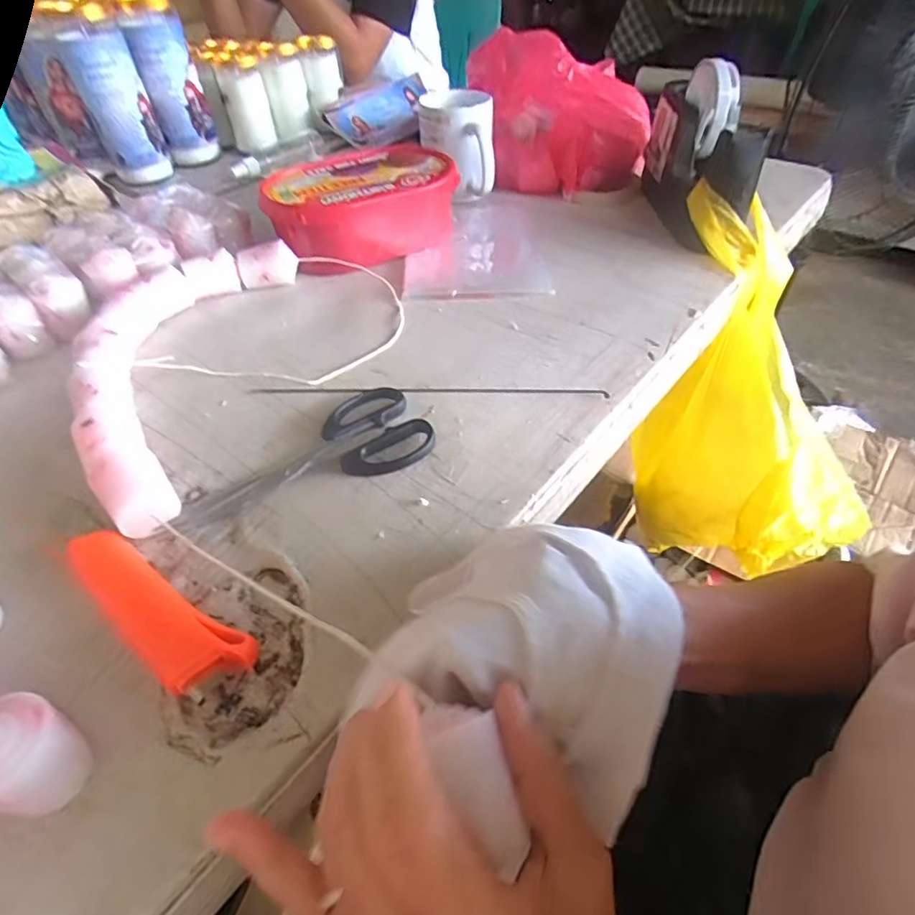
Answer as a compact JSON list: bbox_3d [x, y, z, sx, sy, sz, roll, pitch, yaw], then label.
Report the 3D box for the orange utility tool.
[{"bbox_3d":[-0.157,0.078,0.282,0.128,0.023,0.036,27,54,22],"label":"orange utility tool"}]

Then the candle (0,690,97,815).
[{"bbox_3d":[-0.172,0.119,0.221,0.037,0.045,0.038,11,50,10],"label":"candle"}]

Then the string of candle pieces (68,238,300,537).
[{"bbox_3d":[-0.214,-0.075,0.411,0.125,0.034,0.302,-1,47,-1],"label":"string of candle pieces"}]

